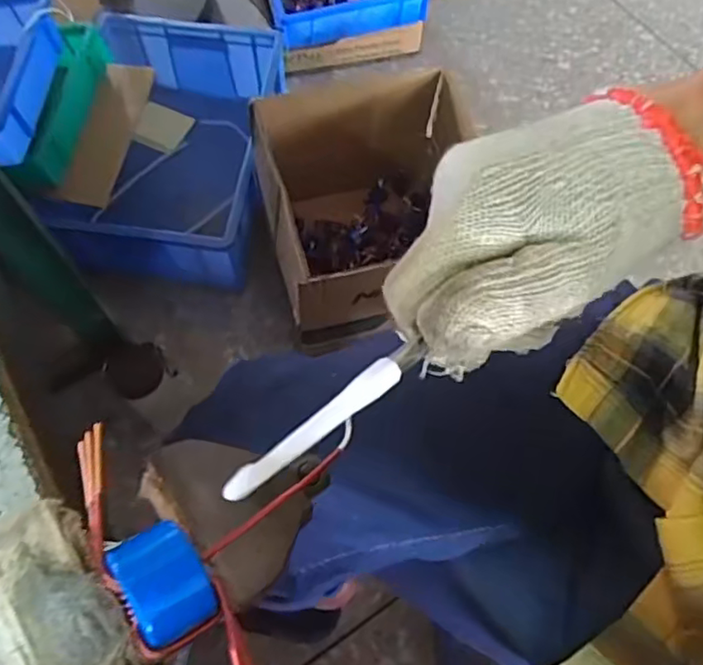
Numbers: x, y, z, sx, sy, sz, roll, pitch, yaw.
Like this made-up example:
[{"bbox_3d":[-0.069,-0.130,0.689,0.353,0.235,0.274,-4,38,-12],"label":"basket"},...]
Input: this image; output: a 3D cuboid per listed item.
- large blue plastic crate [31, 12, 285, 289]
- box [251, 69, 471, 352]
[{"bbox_3d":[-0.308,-0.327,1.099,0.321,0.208,0.478,3,65,0],"label":"large blue plastic crate"},{"bbox_3d":[0.032,-0.185,1.004,0.317,0.266,0.320,-15,66,-8],"label":"box"}]

